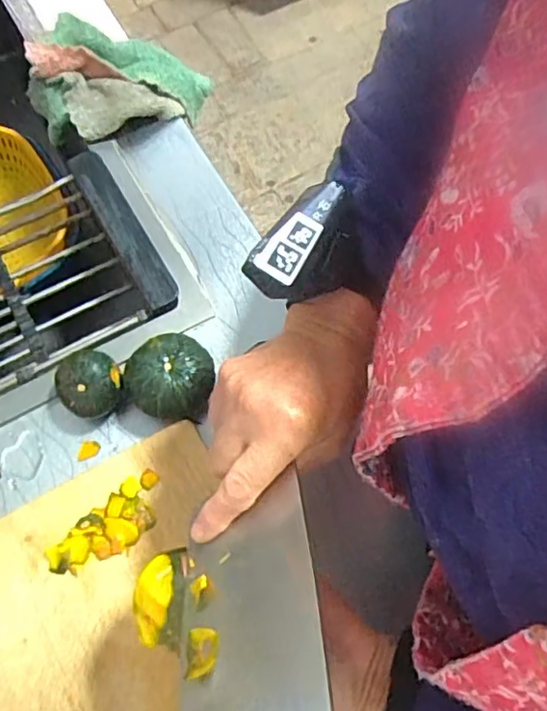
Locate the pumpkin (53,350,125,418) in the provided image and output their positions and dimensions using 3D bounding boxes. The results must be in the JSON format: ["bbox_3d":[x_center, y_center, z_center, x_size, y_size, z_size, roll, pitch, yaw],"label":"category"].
[{"bbox_3d":[-0.152,0.026,0.491,0.049,0.046,0.051,0,75,-1],"label":"pumpkin"}]

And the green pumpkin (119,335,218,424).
[{"bbox_3d":[-0.087,0.020,0.497,0.070,0.053,0.070,0,75,-1],"label":"green pumpkin"}]

